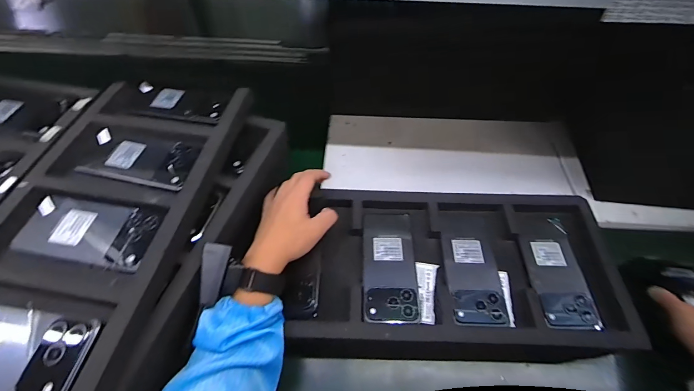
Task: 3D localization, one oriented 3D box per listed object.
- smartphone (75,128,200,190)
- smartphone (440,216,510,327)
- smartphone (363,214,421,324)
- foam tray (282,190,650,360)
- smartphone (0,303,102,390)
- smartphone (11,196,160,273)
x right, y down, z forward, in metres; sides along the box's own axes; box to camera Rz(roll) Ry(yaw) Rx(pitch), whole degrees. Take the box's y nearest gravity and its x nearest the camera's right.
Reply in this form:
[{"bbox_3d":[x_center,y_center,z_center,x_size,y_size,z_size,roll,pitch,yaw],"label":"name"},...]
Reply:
[{"bbox_3d":[-0.278,-0.054,0.443,0.147,0.013,0.078,11,56,7],"label":"smartphone"},{"bbox_3d":[0.170,0.097,0.454,0.069,0.010,0.153,0,58,3],"label":"smartphone"},{"bbox_3d":[0.059,0.095,0.462,0.073,0.008,0.157,0,55,-1],"label":"smartphone"},{"bbox_3d":[0.136,0.088,0.450,0.410,0.058,0.236,1,55,0],"label":"foam tray"},{"bbox_3d":[-0.325,0.146,0.315,0.158,0.011,0.073,7,55,4],"label":"smartphone"},{"bbox_3d":[-0.296,0.041,0.383,0.149,0.008,0.073,9,56,6],"label":"smartphone"}]

